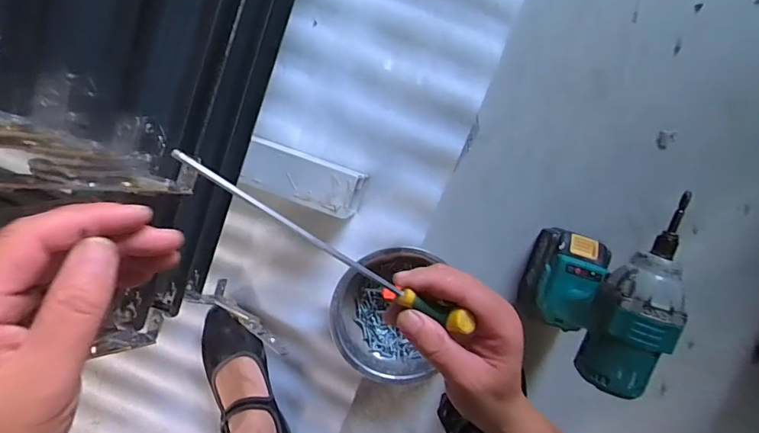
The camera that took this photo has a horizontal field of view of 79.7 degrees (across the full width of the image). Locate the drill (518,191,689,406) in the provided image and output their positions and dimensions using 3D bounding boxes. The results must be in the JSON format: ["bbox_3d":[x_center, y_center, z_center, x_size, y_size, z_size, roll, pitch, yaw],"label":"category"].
[{"bbox_3d":[0.230,0.060,0.490,0.069,0.263,0.174,27,99,2],"label":"drill"}]

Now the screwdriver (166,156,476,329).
[{"bbox_3d":[-0.026,0.018,0.268,0.198,0.025,0.019,34,100,-19],"label":"screwdriver"}]

